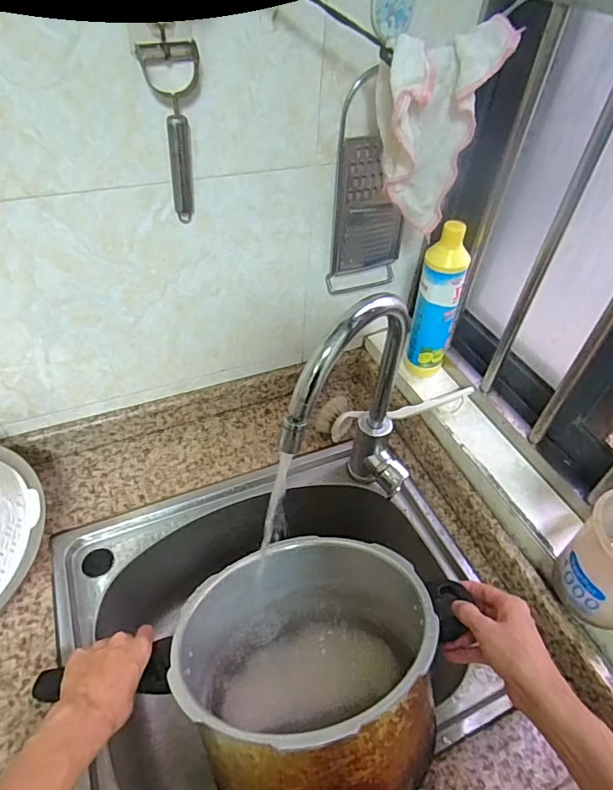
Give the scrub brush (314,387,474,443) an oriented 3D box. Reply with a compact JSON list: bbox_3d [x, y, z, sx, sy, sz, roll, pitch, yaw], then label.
[{"bbox_3d":[0.127,0.018,0.731,0.230,0.051,0.043,-13,44,14],"label":"scrub brush"}]

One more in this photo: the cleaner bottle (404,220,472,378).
[{"bbox_3d":[0.184,-0.123,0.686,0.058,0.239,0.050,24,49,18],"label":"cleaner bottle"}]

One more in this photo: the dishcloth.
[{"bbox_3d":[0.134,-0.272,0.517,0.122,0.195,0.061,0,46,-5],"label":"dishcloth"}]

